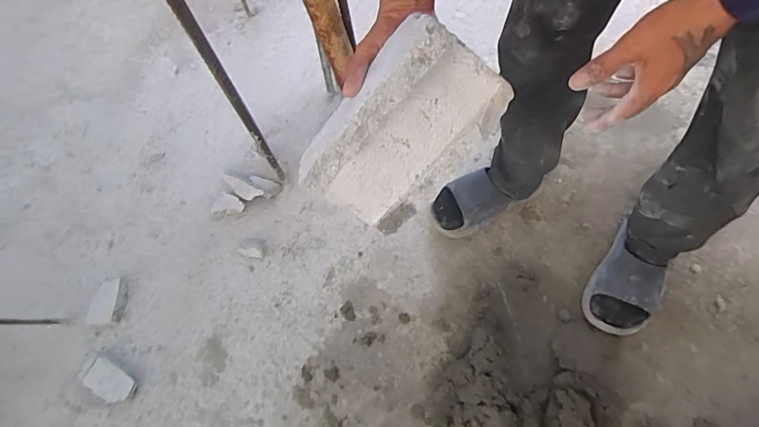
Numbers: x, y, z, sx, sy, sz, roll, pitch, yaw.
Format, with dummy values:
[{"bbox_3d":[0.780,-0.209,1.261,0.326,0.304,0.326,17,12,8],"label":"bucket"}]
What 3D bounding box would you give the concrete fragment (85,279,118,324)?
[{"bbox_3d":[-0.535,0.171,0.822,0.049,0.011,0.087,-5,66,3],"label":"concrete fragment"}]

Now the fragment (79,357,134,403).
[{"bbox_3d":[-0.486,0.296,0.756,0.105,0.028,0.052,23,70,14],"label":"fragment"}]

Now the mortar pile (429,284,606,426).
[{"bbox_3d":[0.241,0.282,0.696,0.252,0.071,0.284,27,71,16],"label":"mortar pile"}]

